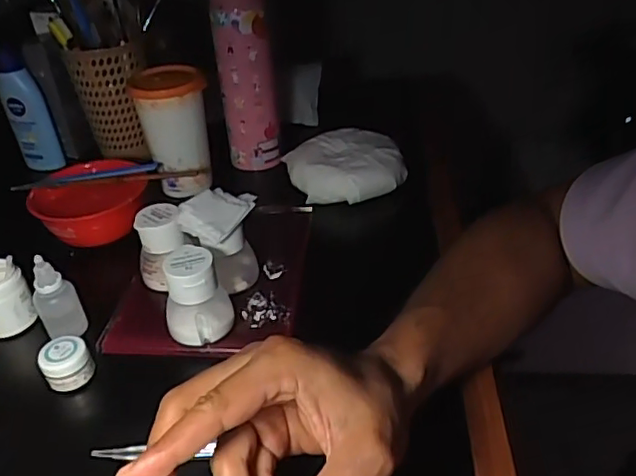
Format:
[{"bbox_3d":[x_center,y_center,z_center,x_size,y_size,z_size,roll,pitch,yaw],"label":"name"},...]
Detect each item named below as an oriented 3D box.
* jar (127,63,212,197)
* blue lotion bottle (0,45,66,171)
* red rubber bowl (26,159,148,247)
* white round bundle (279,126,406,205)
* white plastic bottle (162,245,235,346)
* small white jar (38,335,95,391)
[{"bbox_3d":[-0.152,-0.112,0.612,0.068,0.126,0.073,-2,35,1],"label":"jar"},{"bbox_3d":[-0.340,-0.149,0.672,0.031,0.144,0.042,27,45,35],"label":"blue lotion bottle"},{"bbox_3d":[-0.222,-0.033,0.568,0.101,0.051,0.101,-2,35,1],"label":"red rubber bowl"},{"bbox_3d":[0.030,-0.079,0.620,0.114,0.039,0.100,-15,37,-17],"label":"white round bundle"},{"bbox_3d":[-0.091,0.043,0.433,0.049,0.066,0.045,-12,36,-13],"label":"white plastic bottle"},{"bbox_3d":[-0.183,0.091,0.416,0.032,0.025,0.031,-2,35,1],"label":"small white jar"}]

